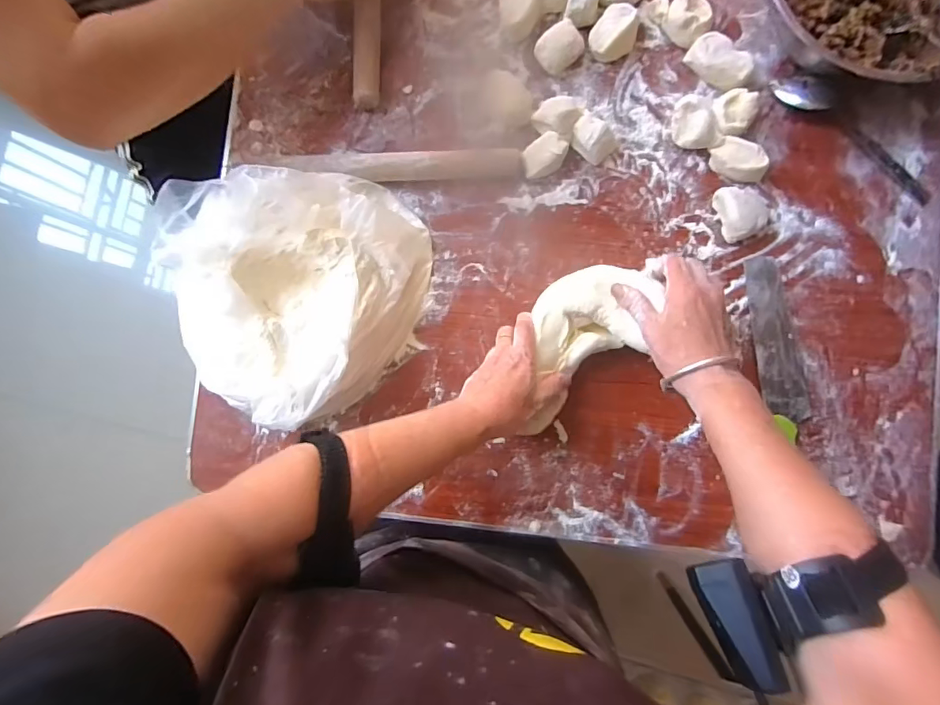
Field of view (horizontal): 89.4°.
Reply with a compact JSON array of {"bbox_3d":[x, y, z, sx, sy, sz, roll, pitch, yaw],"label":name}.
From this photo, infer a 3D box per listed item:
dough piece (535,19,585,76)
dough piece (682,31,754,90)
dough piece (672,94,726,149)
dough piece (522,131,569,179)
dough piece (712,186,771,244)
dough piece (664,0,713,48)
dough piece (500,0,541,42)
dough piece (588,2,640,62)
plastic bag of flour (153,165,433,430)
[{"bbox_3d":[0.092,-0.314,0.490,0.044,0.037,0.035,-42,85,-1],"label":"dough piece"},{"bbox_3d":[0.255,-0.296,0.487,0.064,0.029,0.033,35,88,4],"label":"dough piece"},{"bbox_3d":[0.230,-0.232,0.483,0.040,0.030,0.053,-10,86,2],"label":"dough piece"},{"bbox_3d":[0.075,-0.199,0.486,0.043,0.033,0.033,-35,85,0],"label":"dough piece"},{"bbox_3d":[0.279,-0.144,0.479,0.051,0.027,0.053,-18,86,1],"label":"dough piece"},{"bbox_3d":[0.226,-0.345,0.493,0.045,0.026,0.041,0,86,3],"label":"dough piece"},{"bbox_3d":[0.053,-0.363,0.502,0.039,0.032,0.061,-7,86,2],"label":"dough piece"},{"bbox_3d":[0.150,-0.330,0.492,0.043,0.032,0.053,27,88,4],"label":"dough piece"},{"bbox_3d":[-0.155,-0.069,0.457,0.230,0.104,0.228,-32,85,0],"label":"plastic bag of flour"}]

